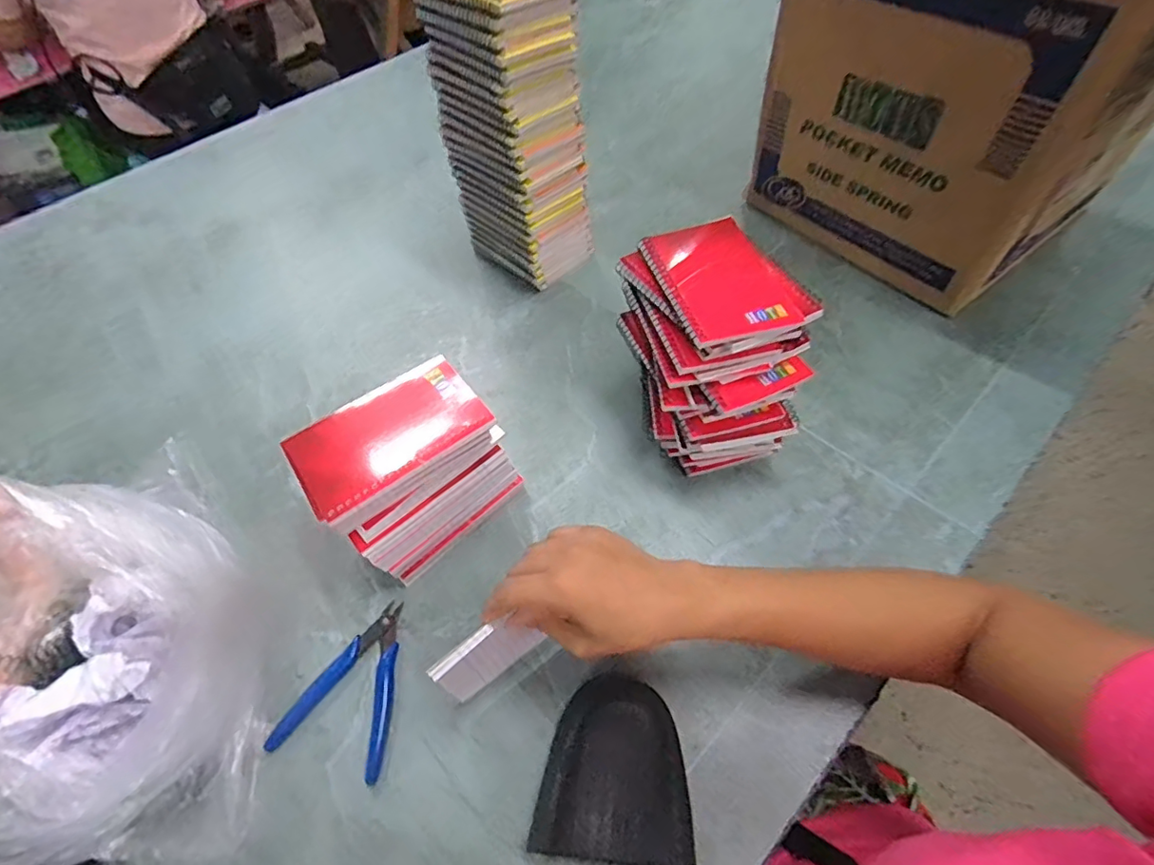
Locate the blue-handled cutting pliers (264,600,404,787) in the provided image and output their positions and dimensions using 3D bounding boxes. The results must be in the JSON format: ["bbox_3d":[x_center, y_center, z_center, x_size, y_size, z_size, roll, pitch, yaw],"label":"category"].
[{"bbox_3d":[-0.168,0.185,0.415,0.081,0.010,0.115,7,57,10],"label":"blue-handled cutting pliers"}]

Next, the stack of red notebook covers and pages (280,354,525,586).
[{"bbox_3d":[-0.128,0.033,0.447,0.140,0.128,0.089,-36,60,-18],"label":"stack of red notebook covers and pages"}]

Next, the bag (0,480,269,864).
[{"bbox_3d":[-0.375,0.151,0.392,0.308,0.123,0.244,0,56,5],"label":"bag"}]

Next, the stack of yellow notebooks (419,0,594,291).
[{"bbox_3d":[-0.065,-0.306,0.578,0.113,0.285,0.140,-34,59,-17],"label":"stack of yellow notebooks"}]

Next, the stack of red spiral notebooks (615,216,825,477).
[{"bbox_3d":[0.112,-0.060,0.469,0.119,0.161,0.151,-12,55,-3],"label":"stack of red spiral notebooks"}]

